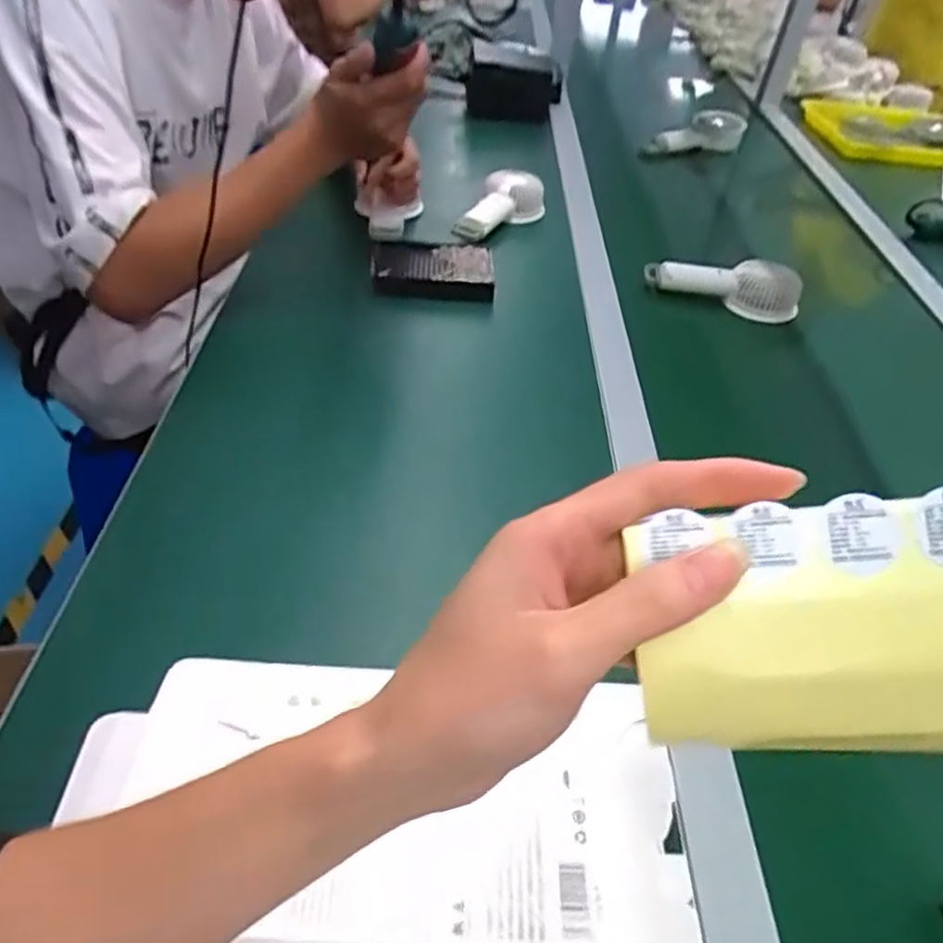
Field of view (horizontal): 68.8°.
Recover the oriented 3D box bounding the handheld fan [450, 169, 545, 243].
[{"bbox_3d":[0.025,-0.339,0.914,0.147,0.047,0.069,-38,59,-19],"label":"handheld fan"}]

